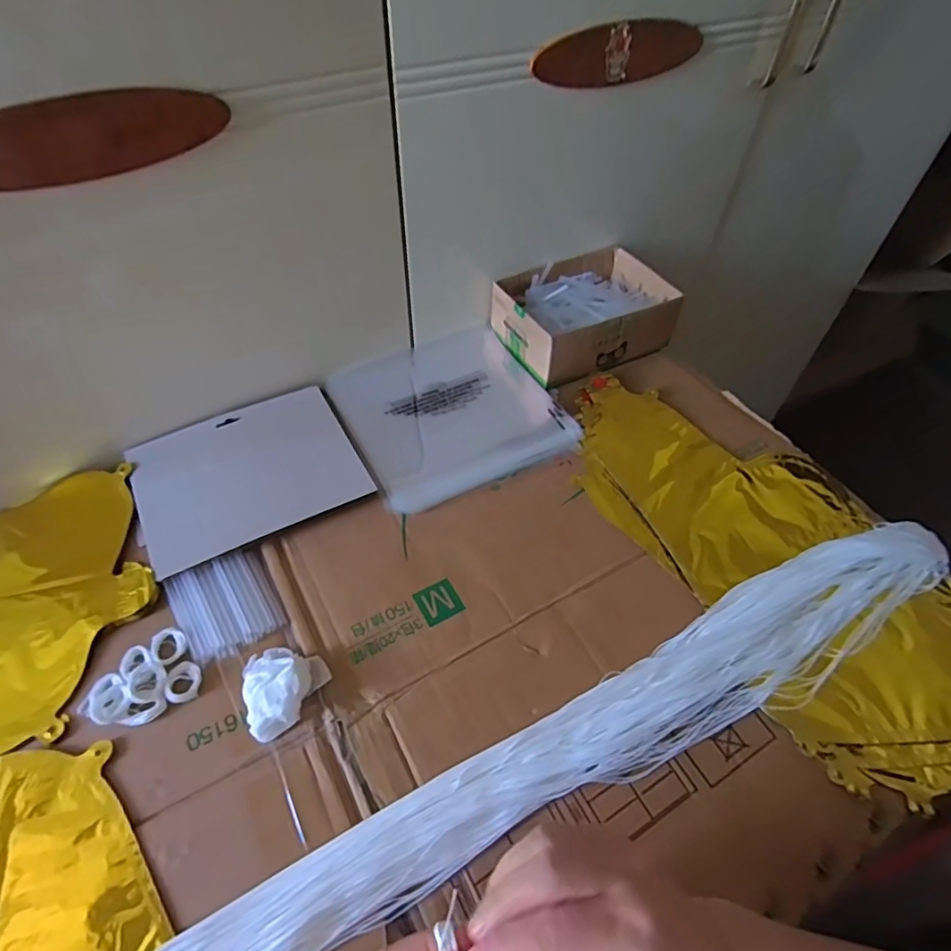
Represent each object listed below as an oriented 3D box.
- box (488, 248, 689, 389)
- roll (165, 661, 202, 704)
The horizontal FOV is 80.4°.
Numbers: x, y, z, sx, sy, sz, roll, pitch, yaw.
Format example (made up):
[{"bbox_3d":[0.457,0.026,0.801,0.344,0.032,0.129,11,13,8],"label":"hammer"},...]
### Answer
[{"bbox_3d":[0.128,-0.191,0.658,0.191,0.060,0.138,-20,54,-17],"label":"box"},{"bbox_3d":[-0.214,0.151,0.412,0.022,0.005,0.029,-2,50,-3],"label":"roll"}]

